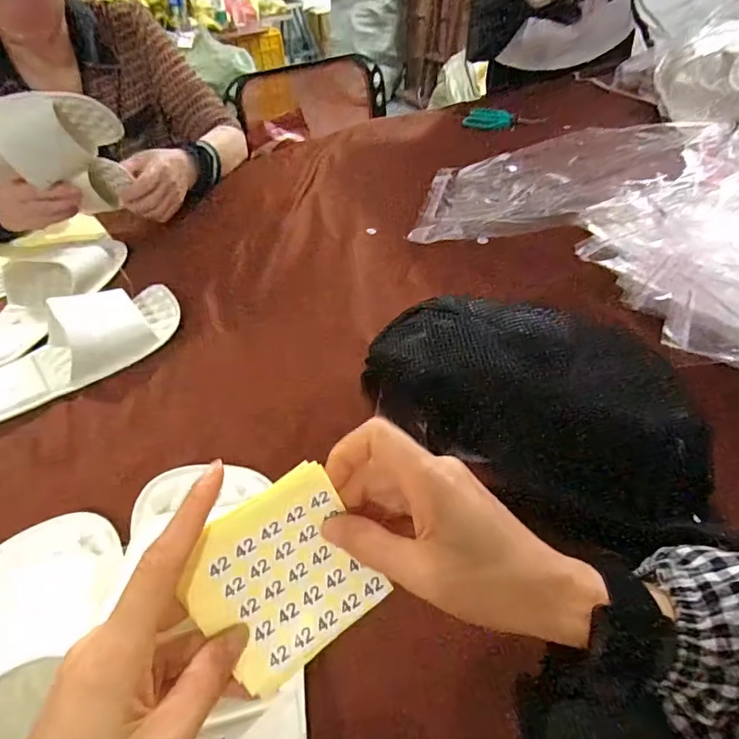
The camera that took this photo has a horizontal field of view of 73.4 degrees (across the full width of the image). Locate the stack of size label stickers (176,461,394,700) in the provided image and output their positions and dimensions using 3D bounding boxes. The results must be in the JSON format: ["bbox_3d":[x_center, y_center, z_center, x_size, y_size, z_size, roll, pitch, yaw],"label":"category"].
[{"bbox_3d":[-0.042,0.103,0.247,0.083,0.086,0.007,-32,11,-15],"label":"stack of size label stickers"}]

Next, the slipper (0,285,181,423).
[{"bbox_3d":[-0.314,-0.025,0.504,0.242,0.052,0.100,-28,48,-22],"label":"slipper"}]

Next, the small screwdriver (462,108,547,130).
[{"bbox_3d":[0.248,-0.463,0.918,0.142,0.037,0.038,-2,44,4],"label":"small screwdriver"}]

